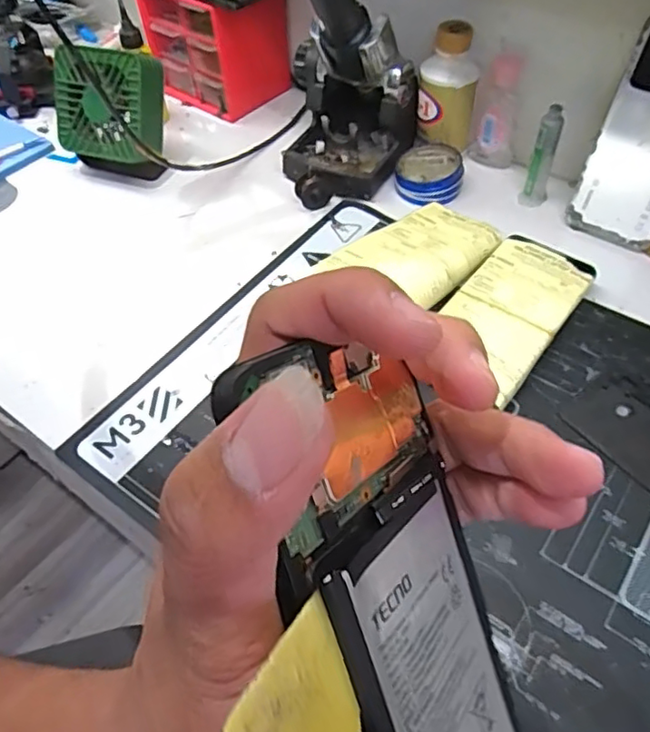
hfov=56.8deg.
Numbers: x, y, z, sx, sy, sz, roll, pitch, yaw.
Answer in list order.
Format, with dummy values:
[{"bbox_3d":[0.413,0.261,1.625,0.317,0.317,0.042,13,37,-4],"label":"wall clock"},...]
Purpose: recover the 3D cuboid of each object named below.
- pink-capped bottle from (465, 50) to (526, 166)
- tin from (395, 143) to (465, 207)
[{"bbox_3d":[0.161,-0.238,0.568,0.036,0.100,0.030,-12,52,-6],"label":"pink-capped bottle"},{"bbox_3d":[0.098,-0.179,0.567,0.061,0.029,0.060,-2,51,2],"label":"tin"}]

